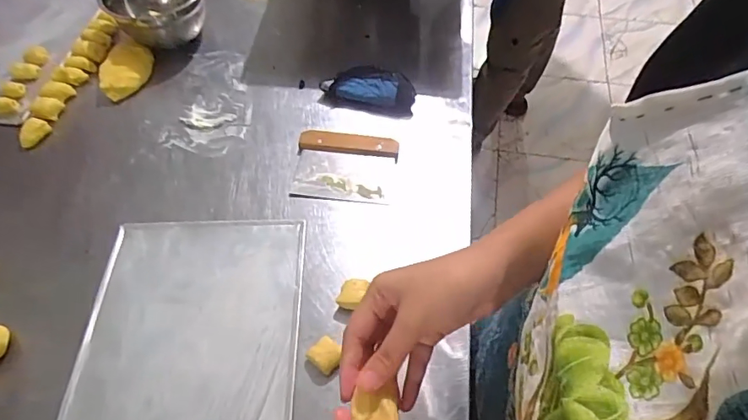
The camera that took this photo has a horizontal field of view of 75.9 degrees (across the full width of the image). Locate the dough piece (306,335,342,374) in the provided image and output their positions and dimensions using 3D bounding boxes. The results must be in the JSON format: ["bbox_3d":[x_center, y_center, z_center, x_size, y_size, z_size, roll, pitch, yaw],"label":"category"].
[{"bbox_3d":[-0.056,0.166,0.550,0.037,0.013,0.034,33,64,20],"label":"dough piece"}]

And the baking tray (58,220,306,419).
[{"bbox_3d":[-0.215,0.165,0.561,0.243,0.020,0.352,0,59,-2],"label":"baking tray"}]

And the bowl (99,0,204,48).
[{"bbox_3d":[-0.378,-0.357,0.842,0.166,0.094,0.136,-21,59,-12],"label":"bowl"}]

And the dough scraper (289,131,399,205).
[{"bbox_3d":[-0.043,-0.065,0.709,0.148,0.015,0.113,3,58,3],"label":"dough scraper"}]

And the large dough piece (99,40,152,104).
[{"bbox_3d":[-0.407,-0.231,0.797,0.064,0.038,0.109,23,61,15],"label":"large dough piece"}]

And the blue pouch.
[{"bbox_3d":[-0.008,-0.202,0.777,0.155,0.039,0.084,10,58,7],"label":"blue pouch"}]

